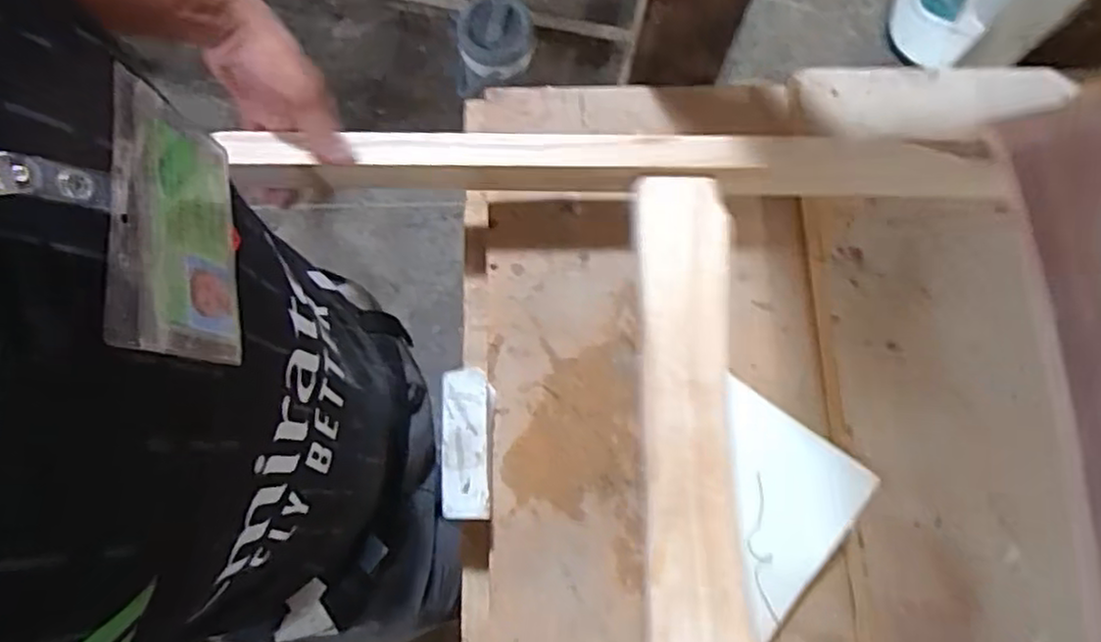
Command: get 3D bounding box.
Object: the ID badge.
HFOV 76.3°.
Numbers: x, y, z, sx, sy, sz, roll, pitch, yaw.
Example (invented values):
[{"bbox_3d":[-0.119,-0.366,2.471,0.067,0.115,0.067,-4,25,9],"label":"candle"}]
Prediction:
[{"bbox_3d":[-0.145,-0.034,0.277,0.005,0.083,0.098,-6,79,4],"label":"ID badge"}]

